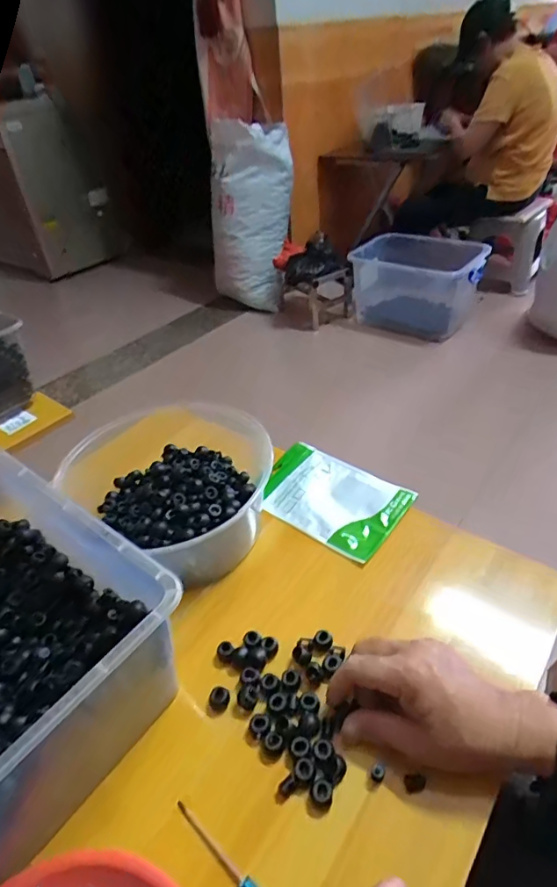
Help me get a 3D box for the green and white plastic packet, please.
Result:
[{"bbox_3d":[0.063,0.066,0.597,0.169,0.012,0.117,25,56,29],"label":"green and white plastic packet"}]

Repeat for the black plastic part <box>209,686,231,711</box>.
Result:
[{"bbox_3d":[-0.051,0.221,0.426,0.016,0.012,0.016,-4,40,4],"label":"black plastic part"}]

